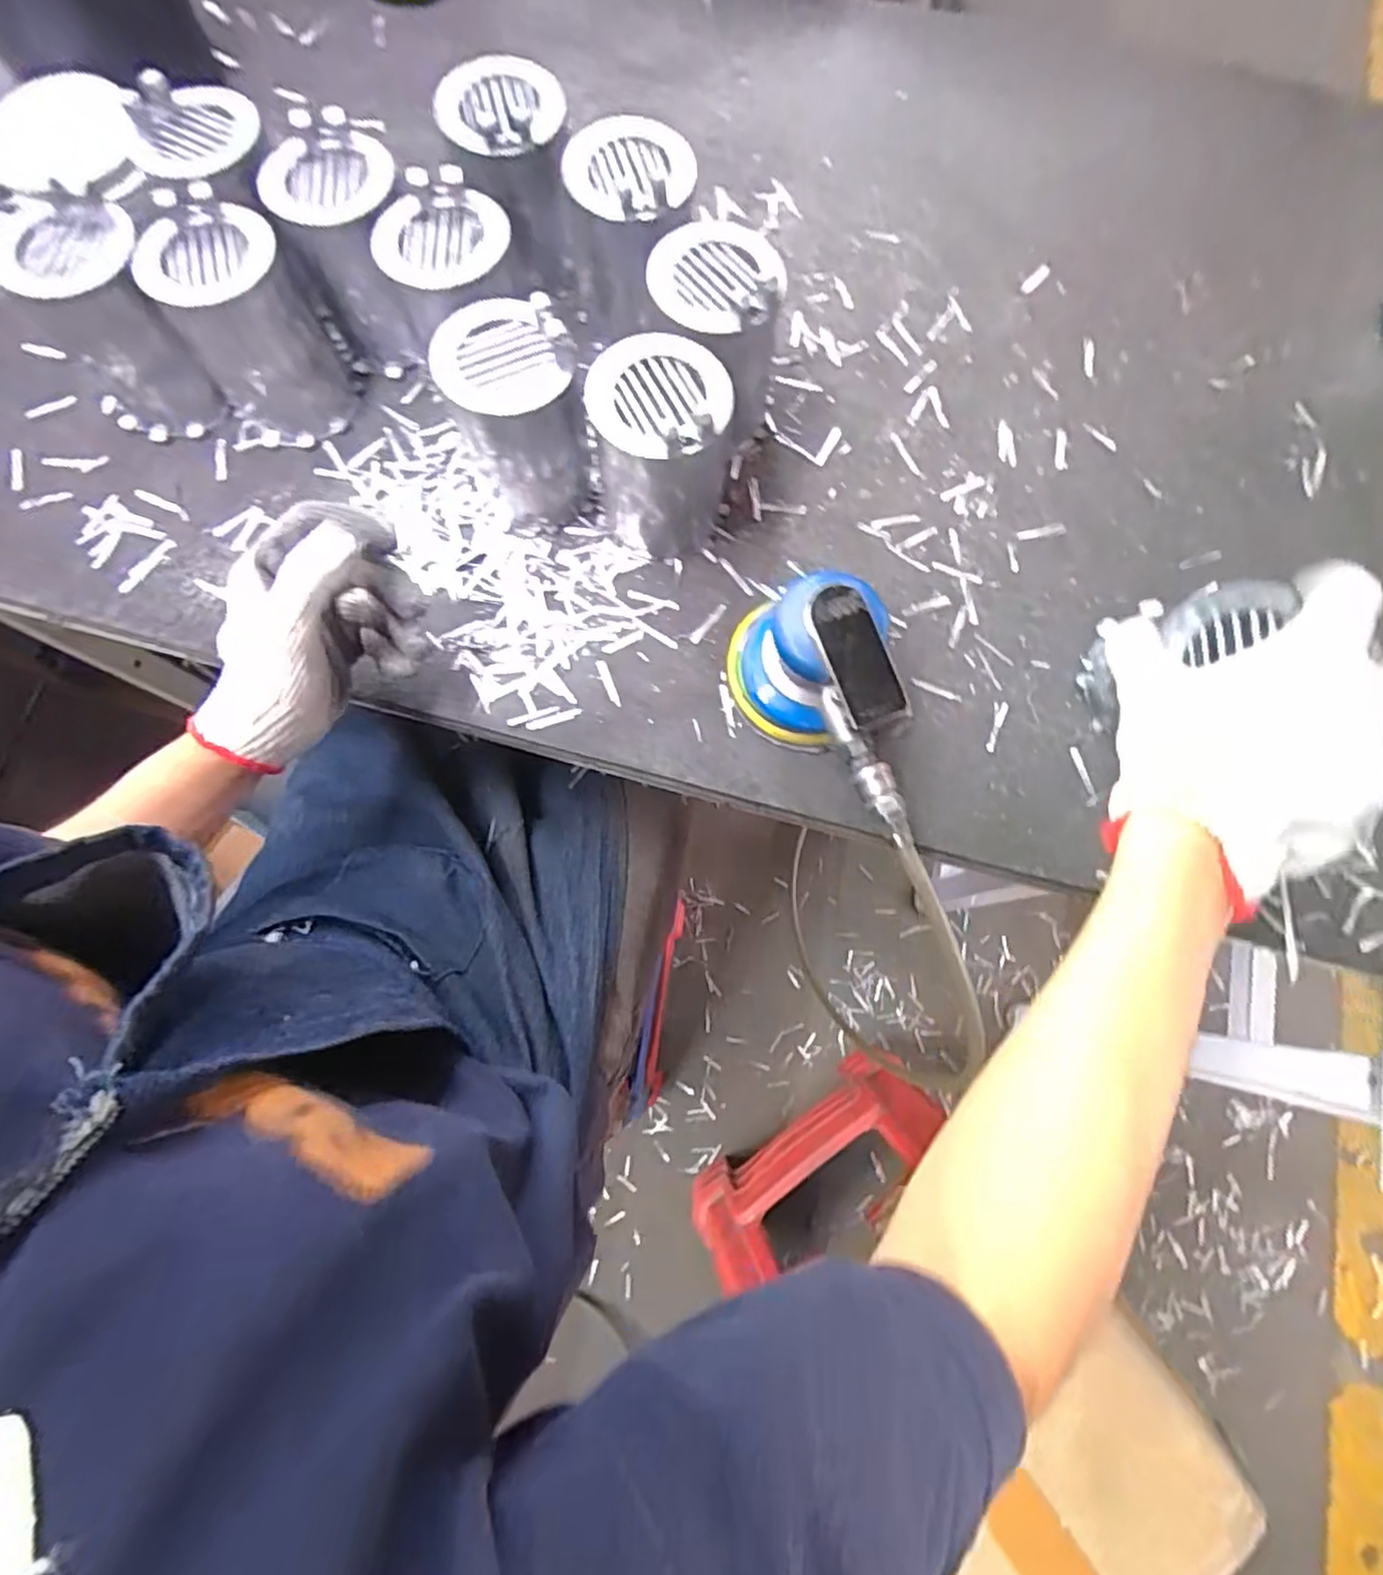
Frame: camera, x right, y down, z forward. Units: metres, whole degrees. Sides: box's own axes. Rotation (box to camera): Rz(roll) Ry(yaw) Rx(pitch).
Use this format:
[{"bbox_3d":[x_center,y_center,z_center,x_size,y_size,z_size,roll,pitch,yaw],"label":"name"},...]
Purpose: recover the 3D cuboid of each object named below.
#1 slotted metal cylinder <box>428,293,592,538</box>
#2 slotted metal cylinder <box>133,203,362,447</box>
[{"bbox_3d":[-0.113,-0.247,0.464,0.084,0.127,0.075,-25,77,-6],"label":"slotted metal cylinder"},{"bbox_3d":[-0.313,-0.323,0.487,0.091,0.118,0.073,-28,78,-7],"label":"slotted metal cylinder"}]

